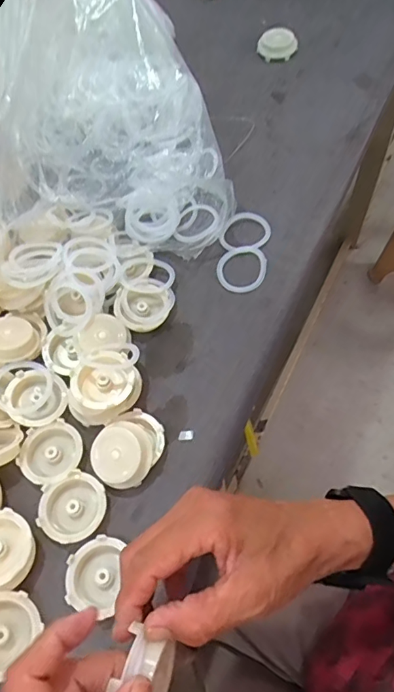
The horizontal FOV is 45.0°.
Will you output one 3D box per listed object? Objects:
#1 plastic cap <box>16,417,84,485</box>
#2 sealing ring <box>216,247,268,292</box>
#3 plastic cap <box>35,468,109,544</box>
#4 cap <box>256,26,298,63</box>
[{"bbox_3d":[-0.137,0.103,0.450,0.057,0.021,0.055,-1,63,3],"label":"plastic cap"},{"bbox_3d":[0.051,-0.089,0.539,0.057,0.011,0.061,-1,63,3],"label":"sealing ring"},{"bbox_3d":[-0.109,0.142,0.420,0.058,0.013,0.056,-1,63,3],"label":"plastic cap"},{"bbox_3d":[0.125,-0.470,0.740,0.060,0.025,0.060,-1,63,3],"label":"cap"}]

